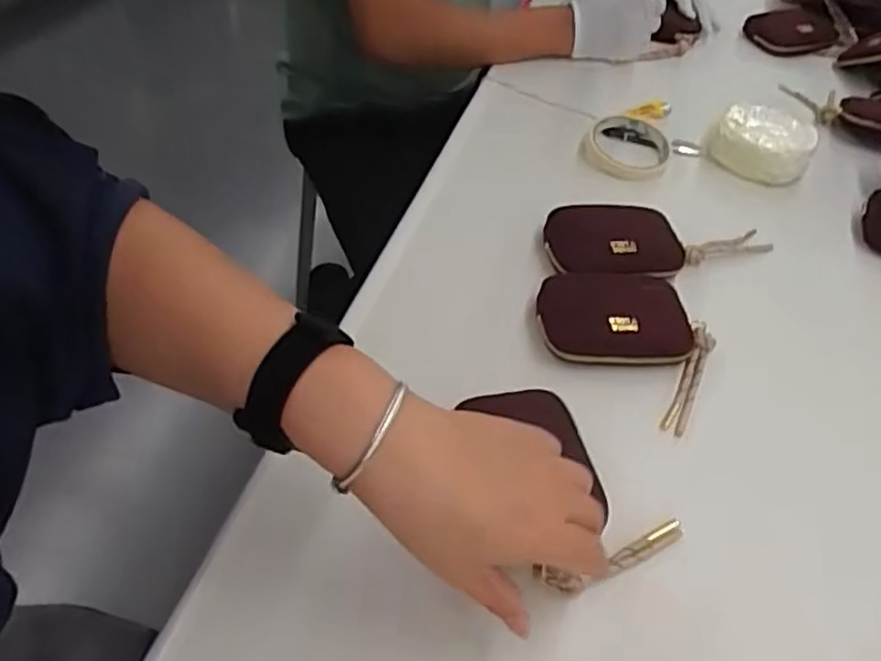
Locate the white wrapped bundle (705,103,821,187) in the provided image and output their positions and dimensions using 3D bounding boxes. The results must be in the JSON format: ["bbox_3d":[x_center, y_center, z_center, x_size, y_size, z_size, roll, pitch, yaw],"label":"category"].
[{"bbox_3d":[0.344,-0.199,0.762,0.102,0.044,0.074,27,51,17],"label":"white wrapped bundle"}]

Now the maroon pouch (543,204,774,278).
[{"bbox_3d":[0.201,-0.071,0.640,0.218,0.044,0.092,-2,48,-8],"label":"maroon pouch"}]

